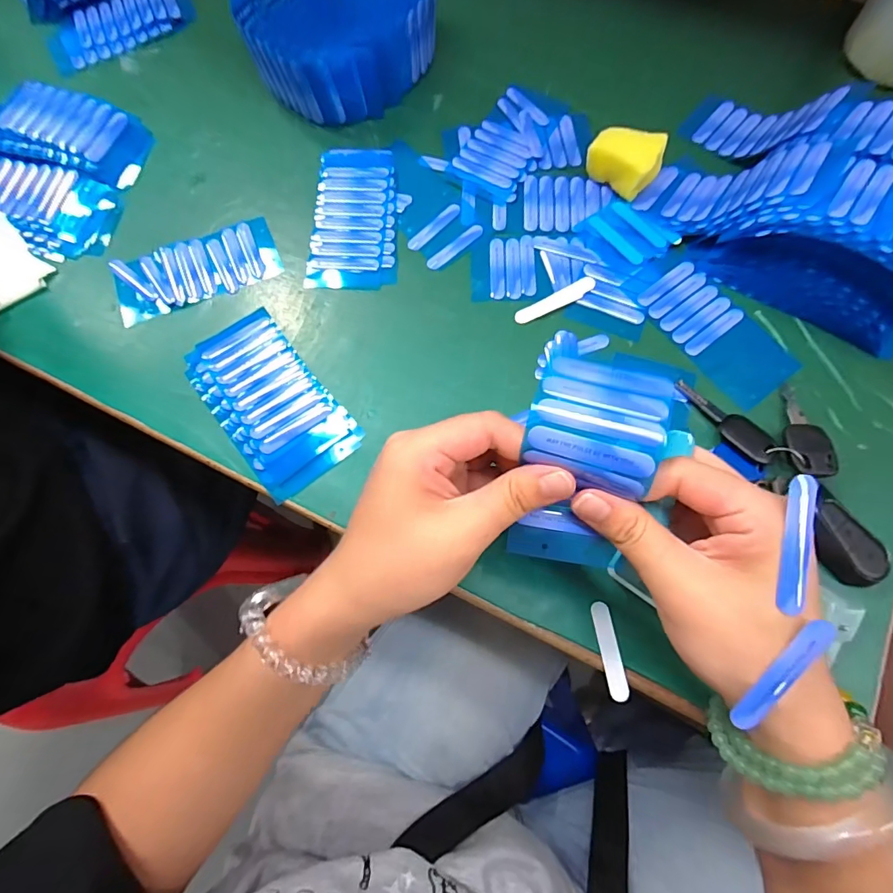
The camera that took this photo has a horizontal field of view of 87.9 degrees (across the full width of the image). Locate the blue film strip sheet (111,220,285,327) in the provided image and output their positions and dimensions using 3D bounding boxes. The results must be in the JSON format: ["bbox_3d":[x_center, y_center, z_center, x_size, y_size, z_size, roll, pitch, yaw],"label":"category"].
[{"bbox_3d":[-0.185,-0.131,0.344,0.117,0.004,0.054,-20,74,-4],"label":"blue film strip sheet"}]

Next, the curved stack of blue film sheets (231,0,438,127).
[{"bbox_3d":[-0.080,-0.329,0.371,0.146,0.054,0.117,-16,74,-3],"label":"curved stack of blue film sheets"}]

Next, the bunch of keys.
[{"bbox_3d":[0.203,0.017,0.281,0.067,0.019,0.135,-11,73,-1],"label":"bunch of keys"}]

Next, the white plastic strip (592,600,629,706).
[{"bbox_3d":[0.092,0.115,0.260,0.011,0.004,0.051,-9,70,4],"label":"white plastic strip"}]

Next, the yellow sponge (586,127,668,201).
[{"bbox_3d":[0.134,-0.215,0.348,0.049,0.028,0.049,31,77,10],"label":"yellow sponge"}]

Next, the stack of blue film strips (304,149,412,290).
[{"bbox_3d":[-0.067,-0.176,0.354,0.066,0.006,0.126,2,74,3],"label":"stack of blue film strips"}]

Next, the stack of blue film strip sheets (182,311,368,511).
[{"bbox_3d":[-0.121,-0.033,0.311,0.070,0.012,0.131,-38,76,-9],"label":"stack of blue film strip sheets"}]

